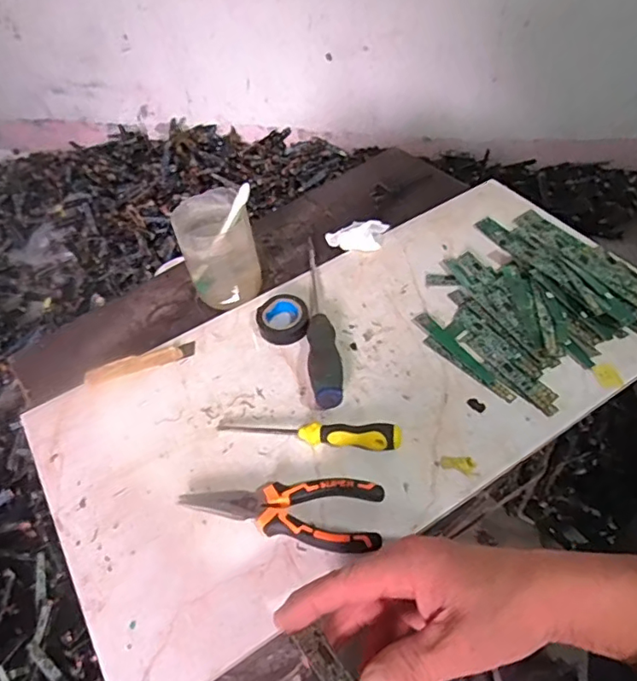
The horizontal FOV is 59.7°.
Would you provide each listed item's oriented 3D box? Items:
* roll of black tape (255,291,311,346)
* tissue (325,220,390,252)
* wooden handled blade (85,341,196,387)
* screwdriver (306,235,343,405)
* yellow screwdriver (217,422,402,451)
[{"bbox_3d":[-0.037,-0.024,0.568,0.053,0.021,0.054,-13,49,-5],"label":"roll of black tape"},{"bbox_3d":[0.042,-0.123,0.642,0.068,0.020,0.039,11,51,16],"label":"tissue"},{"bbox_3d":[-0.175,0.024,0.548,0.105,0.010,0.023,-18,50,-9],"label":"wooden handled blade"},{"bbox_3d":[0.000,-0.032,0.564,0.028,0.026,0.242,-6,49,0],"label":"screwdriver"},{"bbox_3d":[-0.010,0.080,0.476,0.159,0.018,0.021,2,49,8],"label":"yellow screwdriver"}]

